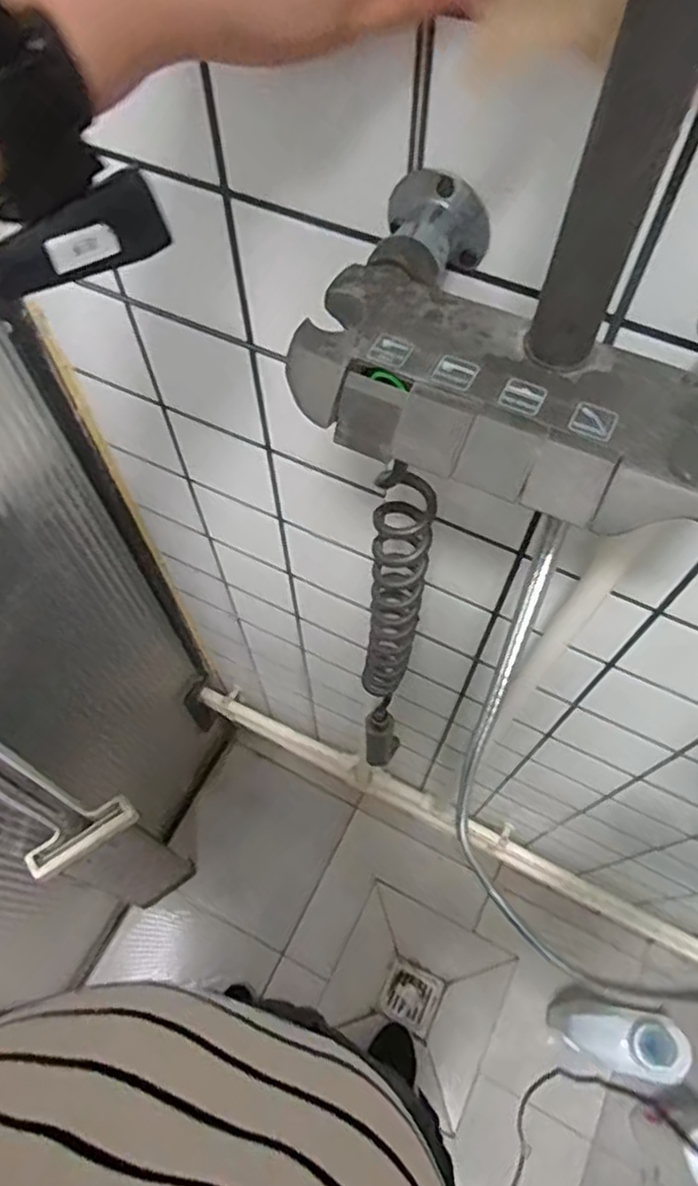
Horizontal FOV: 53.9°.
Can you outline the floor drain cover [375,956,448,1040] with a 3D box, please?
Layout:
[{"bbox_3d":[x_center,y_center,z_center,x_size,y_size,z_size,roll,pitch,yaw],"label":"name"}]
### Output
[{"bbox_3d":[0.113,0.731,1.241,0.097,0.004,0.097,26,66,13],"label":"floor drain cover"}]

